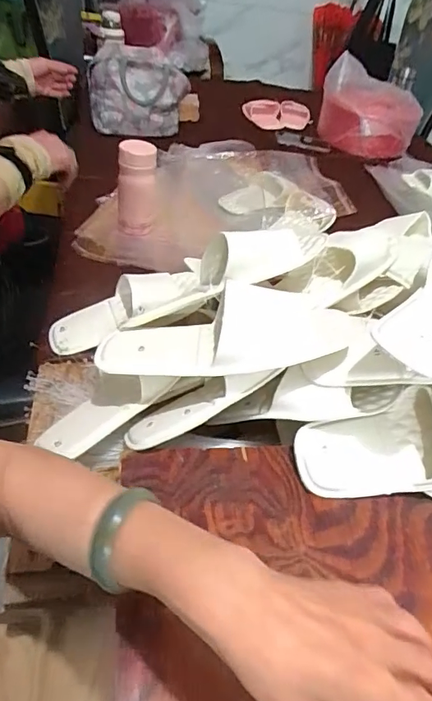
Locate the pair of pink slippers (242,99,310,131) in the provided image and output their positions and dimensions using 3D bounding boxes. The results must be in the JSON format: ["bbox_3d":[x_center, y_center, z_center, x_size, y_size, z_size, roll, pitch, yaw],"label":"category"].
[{"bbox_3d":[0.205,-0.764,1.533,0.229,0.085,0.048,-3,43,-14],"label":"pair of pink slippers"}]

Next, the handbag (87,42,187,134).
[{"bbox_3d":[-0.199,-0.663,1.222,0.252,0.181,0.134,4,42,-6],"label":"handbag"}]

